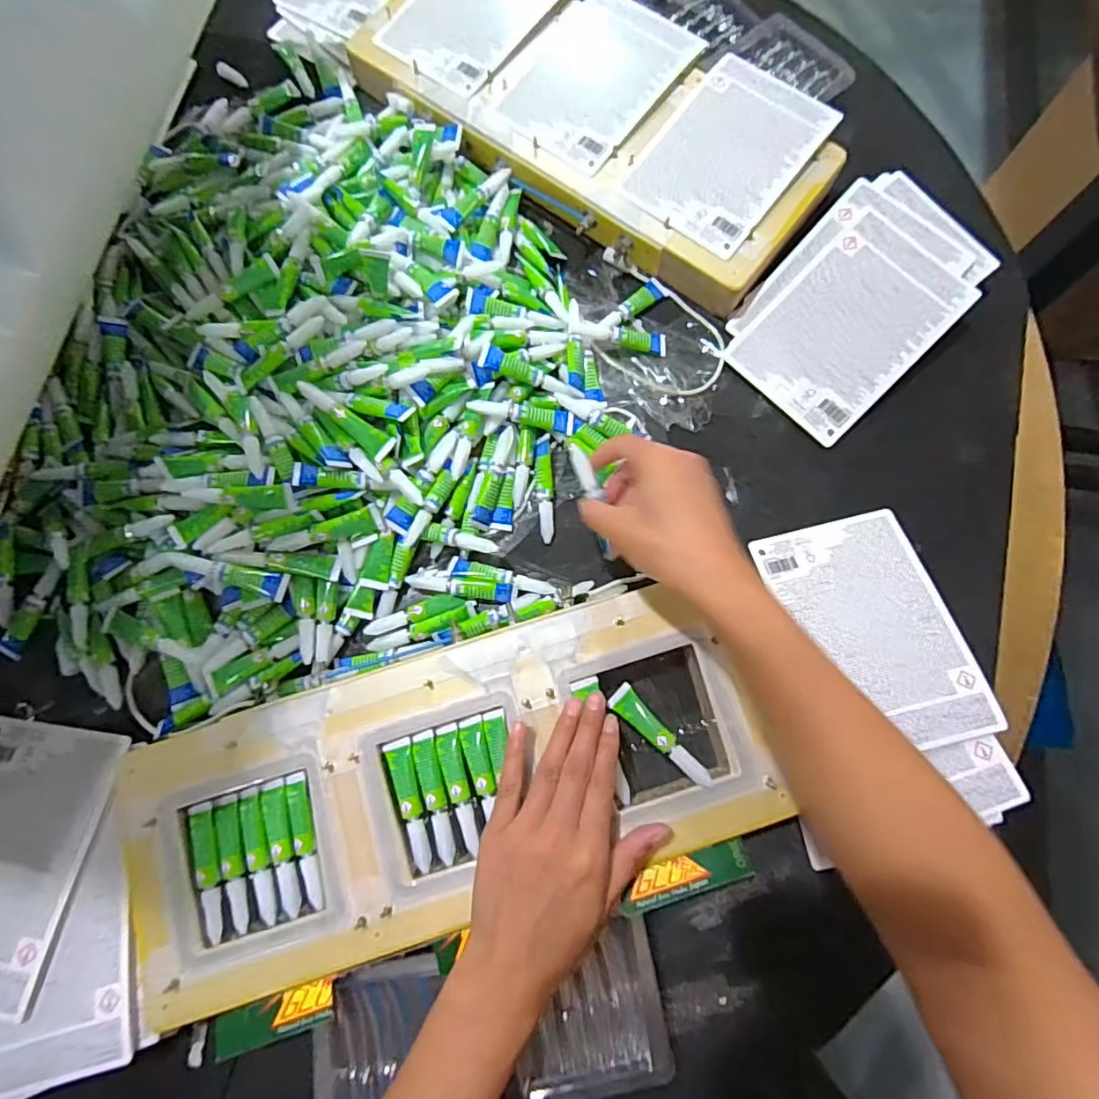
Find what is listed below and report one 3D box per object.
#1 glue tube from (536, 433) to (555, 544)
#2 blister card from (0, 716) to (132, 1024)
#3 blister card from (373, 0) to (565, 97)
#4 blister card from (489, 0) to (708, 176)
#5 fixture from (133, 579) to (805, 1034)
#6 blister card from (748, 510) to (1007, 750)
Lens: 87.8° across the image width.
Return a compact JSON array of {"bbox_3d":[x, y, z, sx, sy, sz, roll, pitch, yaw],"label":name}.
[{"bbox_3d":[-0.003,-0.049,0.445,0.014,0.008,0.083,-4,75,1],"label":"glue tube"},{"bbox_3d":[-0.366,0.208,0.387,0.112,0.009,0.169,6,69,7],"label":"blister card"},{"bbox_3d":[-0.065,-0.492,0.517,0.122,0.007,0.169,36,83,10],"label":"blister card"},{"bbox_3d":[0.041,-0.410,0.494,0.124,0.008,0.167,38,83,10],"label":"blister card"},{"bbox_3d":[-0.073,0.152,0.383,0.407,0.035,0.172,-18,81,-3],"label":"fixture"},{"bbox_3d":[0.229,0.055,0.409,0.112,0.007,0.167,-12,65,-1],"label":"blister card"}]

